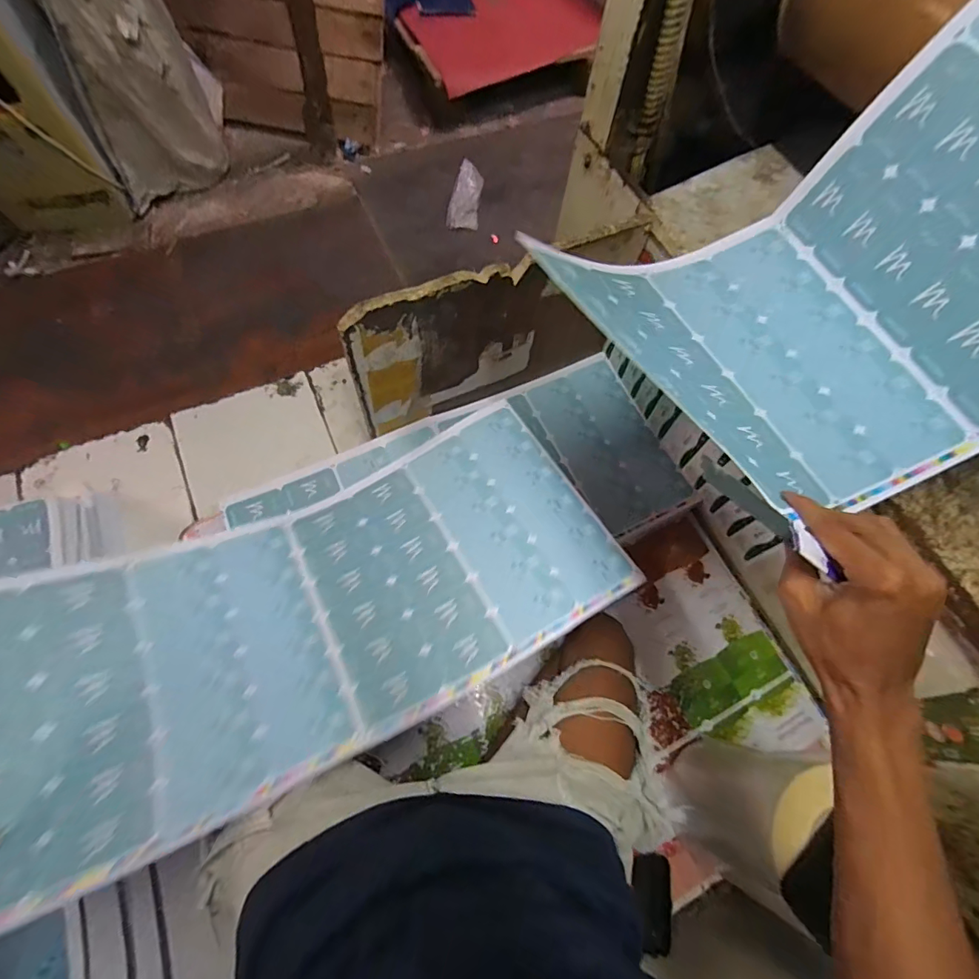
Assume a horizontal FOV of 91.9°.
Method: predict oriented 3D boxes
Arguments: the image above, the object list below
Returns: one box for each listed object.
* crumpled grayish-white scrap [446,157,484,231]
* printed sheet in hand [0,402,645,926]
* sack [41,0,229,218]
[{"bbox_3d":[-0.063,-0.799,1.314,0.086,0.036,0.213,9,79,1],"label":"crumpled grayish-white scrap"},{"bbox_3d":[-0.218,0.149,0.609,0.760,0.113,0.347,-21,70,-18],"label":"printed sheet in hand"},{"bbox_3d":[-0.817,-0.993,1.045,0.304,0.569,0.206,-29,72,-14],"label":"sack"}]

